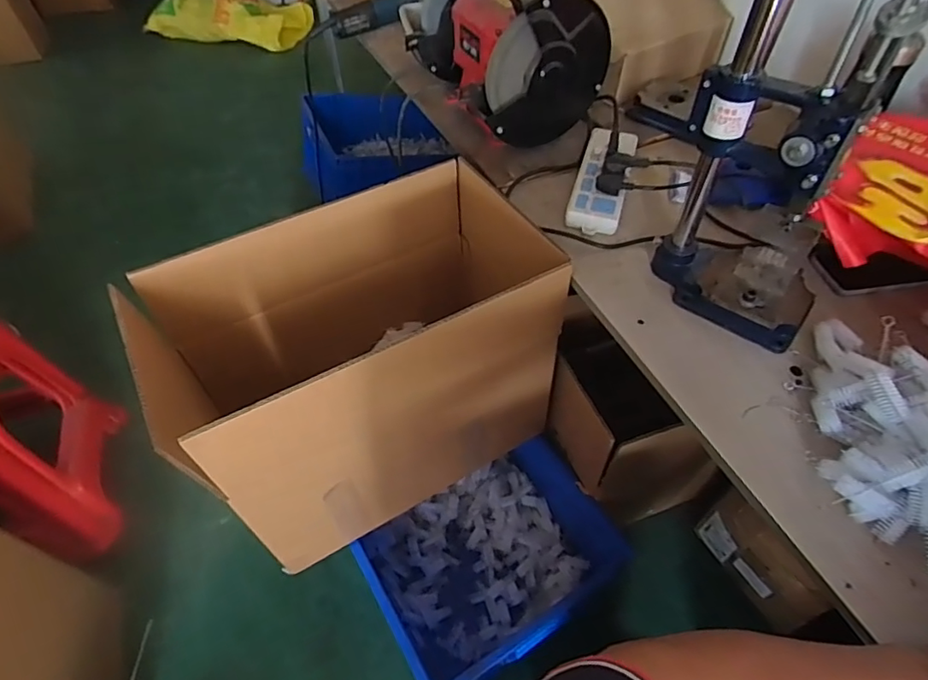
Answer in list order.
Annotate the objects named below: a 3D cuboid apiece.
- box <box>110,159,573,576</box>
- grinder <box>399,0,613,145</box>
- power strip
[{"bbox_3d":[-0.144,0.019,0.896,0.545,0.394,0.348,-28,55,-19],"label":"box"},{"bbox_3d":[0.063,-0.495,0.915,0.190,0.223,0.306,-26,55,-18],"label":"grinder"},{"bbox_3d":[0.217,-0.256,0.853,0.080,0.038,0.223,13,52,12],"label":"power strip"}]

